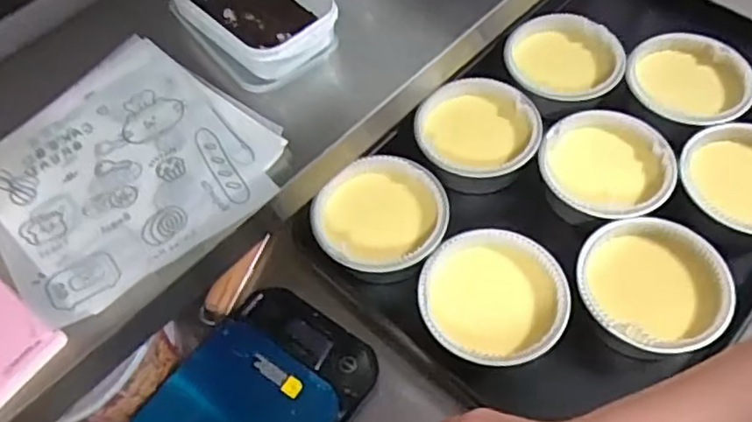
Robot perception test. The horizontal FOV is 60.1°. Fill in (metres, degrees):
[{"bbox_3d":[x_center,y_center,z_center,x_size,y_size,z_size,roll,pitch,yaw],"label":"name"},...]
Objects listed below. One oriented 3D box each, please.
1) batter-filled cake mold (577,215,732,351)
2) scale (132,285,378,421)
[{"bbox_3d":[0.265,0.082,0.637,0.134,0.069,0.133,-2,57,3],"label":"batter-filled cake mold"},{"bbox_3d":[-0.112,0.173,0.599,0.155,0.021,0.205,33,65,22],"label":"scale"}]

